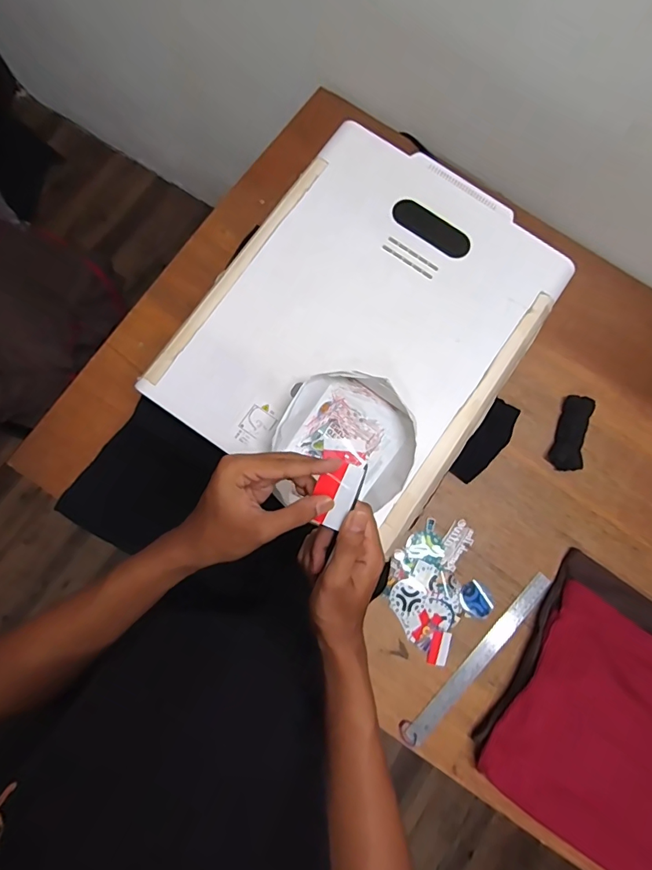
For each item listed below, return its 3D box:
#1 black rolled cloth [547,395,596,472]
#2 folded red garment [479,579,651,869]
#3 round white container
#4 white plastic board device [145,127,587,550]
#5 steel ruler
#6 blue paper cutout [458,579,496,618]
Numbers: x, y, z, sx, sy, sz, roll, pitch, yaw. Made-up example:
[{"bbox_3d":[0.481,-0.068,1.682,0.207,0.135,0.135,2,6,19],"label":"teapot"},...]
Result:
[{"bbox_3d":[0.414,-0.002,0.770,0.048,0.028,0.129,20,80,0],"label":"black rolled cloth"},{"bbox_3d":[0.506,0.504,0.669,0.519,0.053,0.328,36,81,3],"label":"folded red garment"},{"bbox_3d":[0.026,0.006,0.566,0.160,0.051,0.161,0,81,-3],"label":"round white container"},{"bbox_3d":[0.059,-0.156,0.624,0.399,0.035,0.493,34,80,6],"label":"white plastic board device"},{"bbox_3d":[0.241,0.346,0.712,0.028,0.006,0.323,43,81,13],"label":"steel ruler"},{"bbox_3d":[0.241,0.262,0.726,0.058,0.006,0.051,31,79,4],"label":"blue paper cutout"}]

